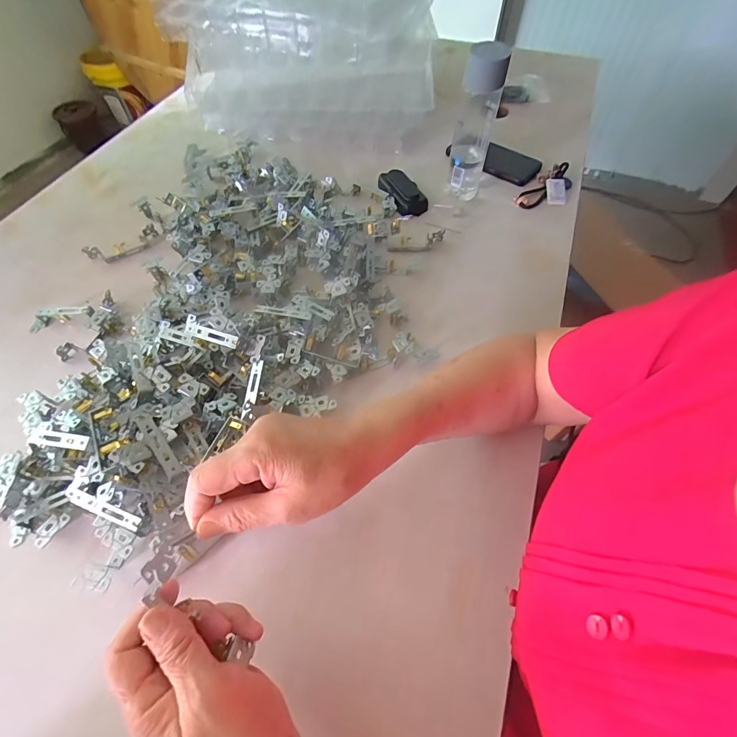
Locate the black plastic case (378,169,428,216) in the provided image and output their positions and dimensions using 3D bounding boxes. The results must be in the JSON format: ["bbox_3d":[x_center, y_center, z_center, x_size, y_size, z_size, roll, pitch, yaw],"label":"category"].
[{"bbox_3d":[0.057,-0.297,0.639,0.051,0.021,0.106,-21,61,-12],"label":"black plastic case"}]

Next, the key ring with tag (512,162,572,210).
[{"bbox_3d":[0.311,-0.307,0.649,0.130,0.020,0.064,-40,66,-21],"label":"key ring with tag"}]

